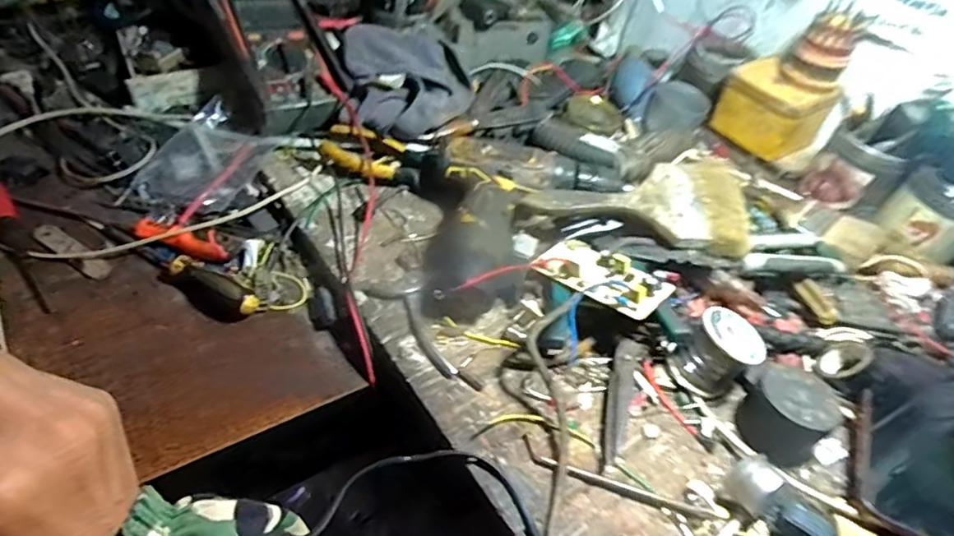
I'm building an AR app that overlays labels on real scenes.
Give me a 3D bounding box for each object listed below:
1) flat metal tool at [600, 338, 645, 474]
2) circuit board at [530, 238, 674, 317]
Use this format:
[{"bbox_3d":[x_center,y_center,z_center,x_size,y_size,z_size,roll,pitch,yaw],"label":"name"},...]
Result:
[{"bbox_3d":[0.111,0.100,0.453,0.022,0.015,0.112,18,48,8],"label":"flat metal tool"},{"bbox_3d":[0.104,0.005,0.494,0.109,0.013,0.050,29,54,36],"label":"circuit board"}]

